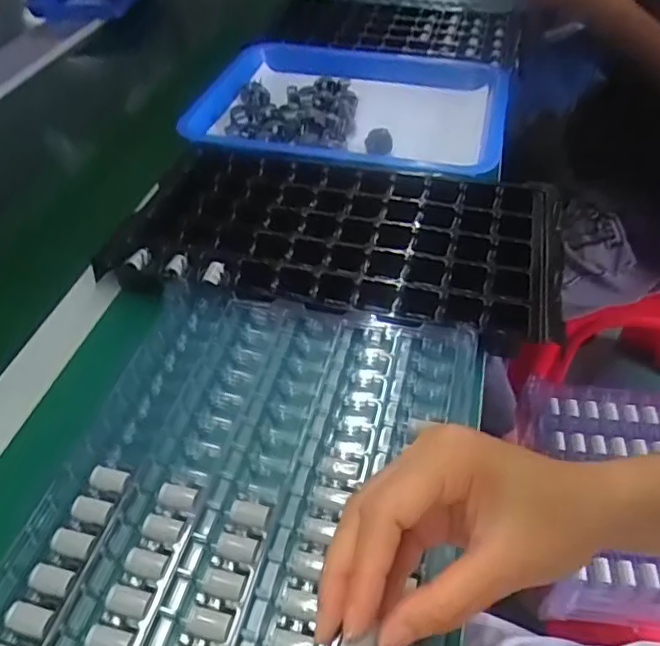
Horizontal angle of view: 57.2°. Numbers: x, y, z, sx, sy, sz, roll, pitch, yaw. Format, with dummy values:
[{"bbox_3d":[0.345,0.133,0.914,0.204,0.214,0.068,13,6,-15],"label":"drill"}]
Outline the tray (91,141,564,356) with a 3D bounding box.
[{"bbox_3d":[0.008,-0.079,0.512,0.354,0.023,0.195,9,45,11],"label":"tray"}]

